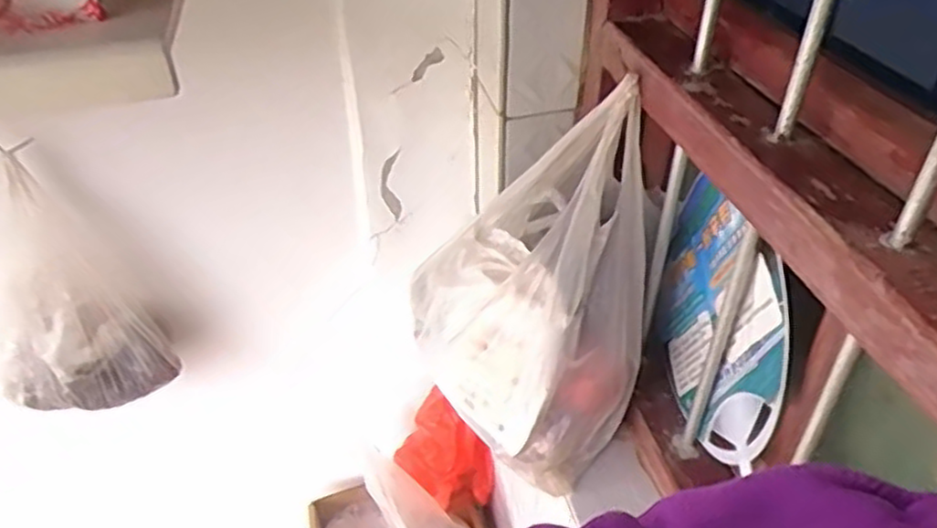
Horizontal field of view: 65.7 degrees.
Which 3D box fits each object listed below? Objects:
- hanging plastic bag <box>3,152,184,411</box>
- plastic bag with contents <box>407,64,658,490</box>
[{"bbox_3d":[-0.486,0.054,0.867,0.190,0.279,0.127,-29,46,-31],"label":"hanging plastic bag"},{"bbox_3d":[0.062,0.005,0.720,0.236,0.290,0.213,30,47,33],"label":"plastic bag with contents"}]

